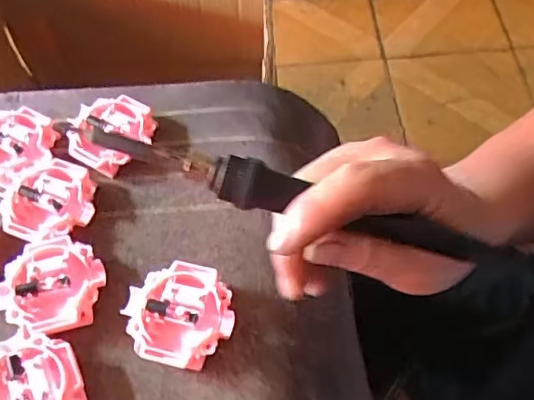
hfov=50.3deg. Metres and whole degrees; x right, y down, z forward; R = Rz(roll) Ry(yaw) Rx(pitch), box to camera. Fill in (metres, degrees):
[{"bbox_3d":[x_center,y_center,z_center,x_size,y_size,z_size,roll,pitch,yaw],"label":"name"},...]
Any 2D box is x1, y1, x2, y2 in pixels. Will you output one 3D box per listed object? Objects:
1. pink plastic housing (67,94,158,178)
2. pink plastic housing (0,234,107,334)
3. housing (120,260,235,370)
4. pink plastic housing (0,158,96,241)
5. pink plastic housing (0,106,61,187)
[{"bbox_3d":[-0.097,-0.041,0.356,0.052,0.014,0.051,-7,60,-8],"label":"pink plastic housing"},{"bbox_3d":[-0.115,0.045,0.304,0.052,0.012,0.052,2,59,-3],"label":"pink plastic housing"},{"bbox_3d":[-0.045,0.059,0.294,0.054,0.015,0.052,2,59,-3],"label":"housing"},{"bbox_3d":[-0.128,-0.001,0.331,0.052,0.013,0.052,-9,60,-9],"label":"pink plastic housing"},{"bbox_3d":[-0.159,-0.032,0.357,0.052,0.018,0.051,2,59,-3],"label":"pink plastic housing"}]

